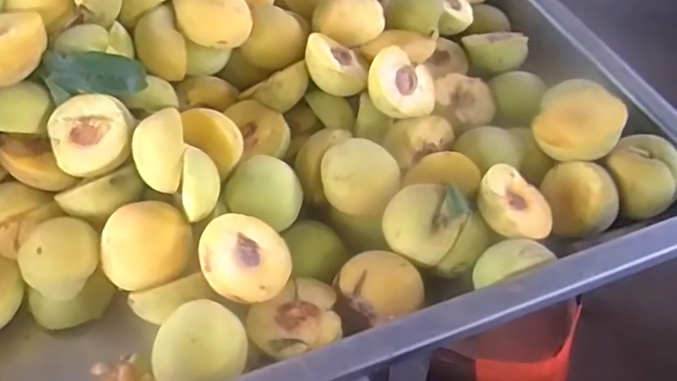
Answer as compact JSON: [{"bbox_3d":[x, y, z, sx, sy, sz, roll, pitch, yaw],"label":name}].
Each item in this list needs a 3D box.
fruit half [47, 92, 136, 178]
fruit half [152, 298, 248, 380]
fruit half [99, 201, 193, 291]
[{"bbox_3d":[-0.173,-0.040,0.423,0.056,0.028,0.057,0,86,-4],"label":"fruit half"},{"bbox_3d":[-0.086,0.096,0.367,0.055,0.026,0.048,-4,51,-2],"label":"fruit half"},{"bbox_3d":[-0.131,0.038,0.411,0.058,0.032,0.058,0,86,-3],"label":"fruit half"}]

